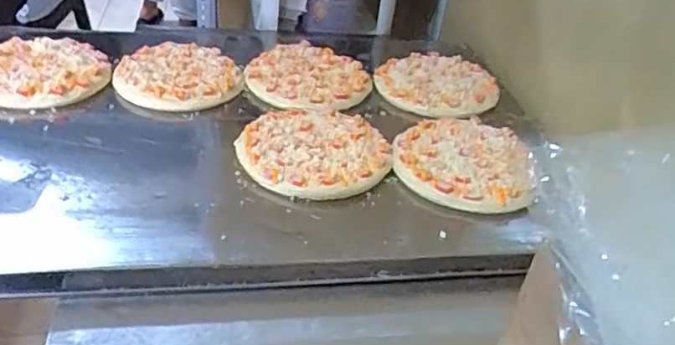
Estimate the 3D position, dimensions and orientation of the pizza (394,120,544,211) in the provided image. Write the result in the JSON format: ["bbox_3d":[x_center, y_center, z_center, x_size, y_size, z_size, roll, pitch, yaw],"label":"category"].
[{"bbox_3d":[0.171,-0.020,0.811,0.184,0.027,0.181,9,35,3],"label":"pizza"}]

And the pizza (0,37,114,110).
[{"bbox_3d":[-0.443,-0.155,0.874,0.185,0.018,0.187,7,39,-6],"label":"pizza"}]

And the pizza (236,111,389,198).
[{"bbox_3d":[-0.028,-0.033,0.795,0.185,0.027,0.193,1,37,0],"label":"pizza"}]

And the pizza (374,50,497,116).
[{"bbox_3d":[0.161,-0.150,0.985,0.197,0.022,0.190,1,37,0],"label":"pizza"}]

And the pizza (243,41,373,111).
[{"bbox_3d":[-0.046,-0.159,0.963,0.182,0.023,0.188,4,35,-3],"label":"pizza"}]

